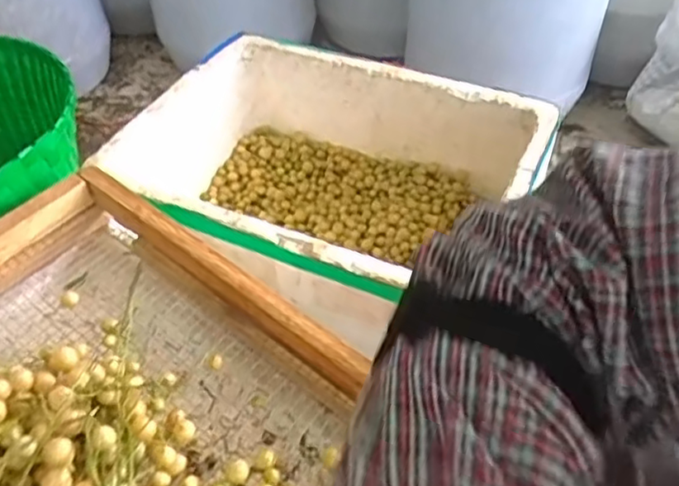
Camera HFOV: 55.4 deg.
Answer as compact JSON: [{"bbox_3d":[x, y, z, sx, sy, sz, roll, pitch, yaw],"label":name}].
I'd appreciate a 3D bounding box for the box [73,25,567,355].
[{"bbox_3d":[-0.019,-0.068,0.852,0.462,0.198,0.358,18,49,18],"label":"box"}]

